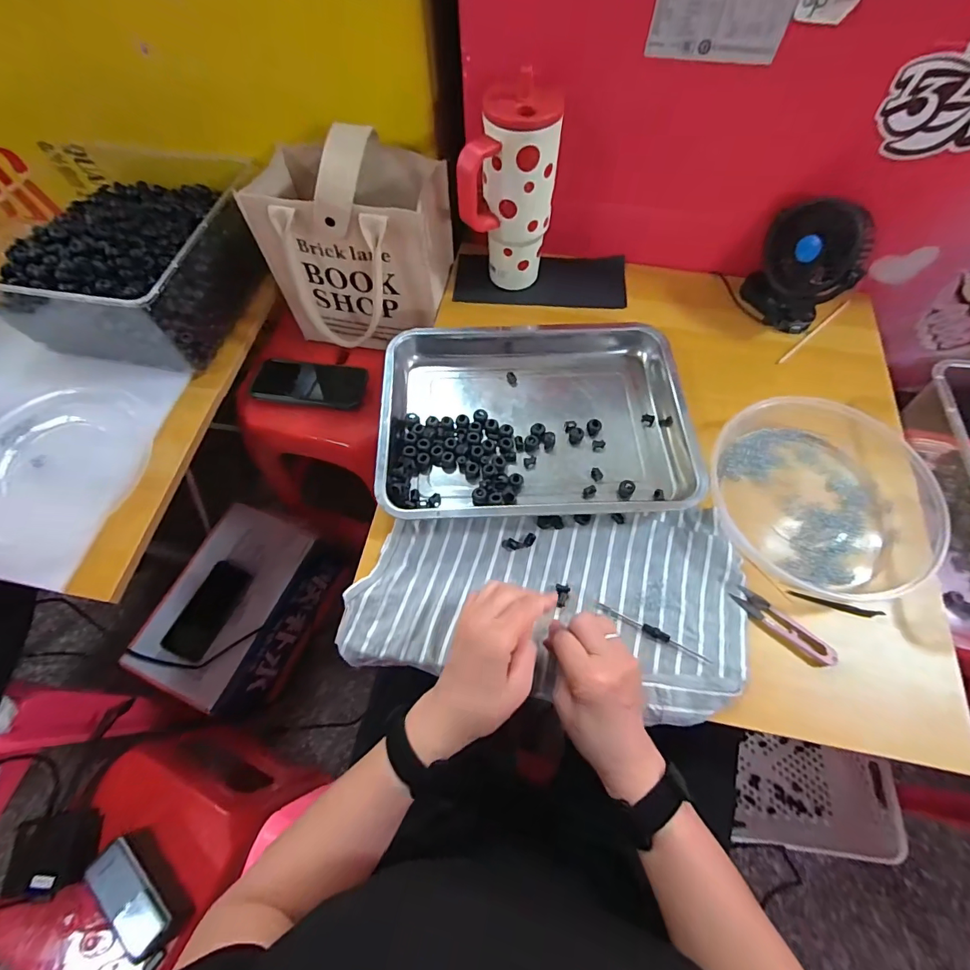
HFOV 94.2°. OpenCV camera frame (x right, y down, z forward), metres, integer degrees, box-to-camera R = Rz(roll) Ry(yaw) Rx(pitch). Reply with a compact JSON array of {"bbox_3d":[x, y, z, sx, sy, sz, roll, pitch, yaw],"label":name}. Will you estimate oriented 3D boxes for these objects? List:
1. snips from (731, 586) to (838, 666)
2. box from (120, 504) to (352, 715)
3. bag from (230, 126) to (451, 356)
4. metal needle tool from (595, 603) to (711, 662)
[{"bbox_3d":[0.293,0.139,0.446,0.099,0.018,0.026,40,72,17],"label":"snips"},{"bbox_3d":[-0.460,0.231,0.868,0.212,0.144,0.325,21,67,10],"label":"box"},{"bbox_3d":[-0.172,-0.321,0.593,0.234,0.205,0.203,5,65,3],"label":"bag"},{"bbox_3d":[0.165,0.144,0.441,0.112,0.005,0.009,26,68,12],"label":"metal needle tool"}]

